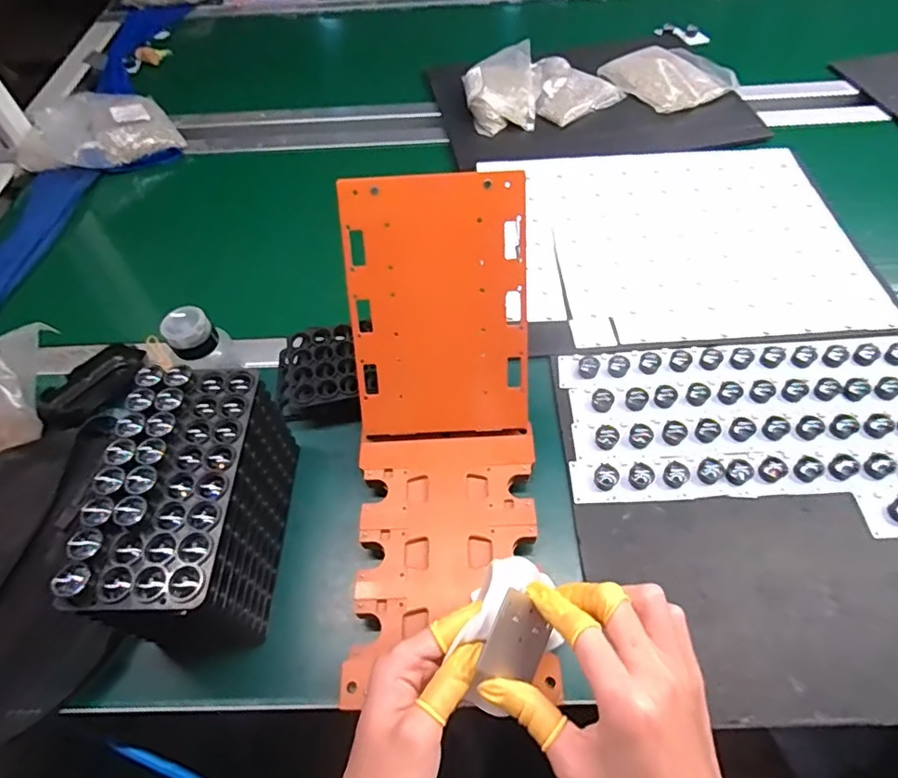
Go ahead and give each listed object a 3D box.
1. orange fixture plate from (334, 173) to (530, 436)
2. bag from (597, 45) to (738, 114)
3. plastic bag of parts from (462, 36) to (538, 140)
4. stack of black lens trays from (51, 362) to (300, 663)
[{"bbox_3d":[-0.007,-0.068,0.497,0.157,0.236,0.006,-3,18,0],"label":"orange fixture plate"},{"bbox_3d":[0.375,-0.531,0.919,0.184,0.028,0.173,-22,58,-12],"label":"bag"},{"bbox_3d":[0.090,-0.494,0.900,0.124,0.066,0.166,-7,56,-2],"label":"plastic bag of parts"},{"bbox_3d":[-0.209,0.100,0.457,0.099,0.153,0.198,0,56,3],"label":"stack of black lens trays"}]

